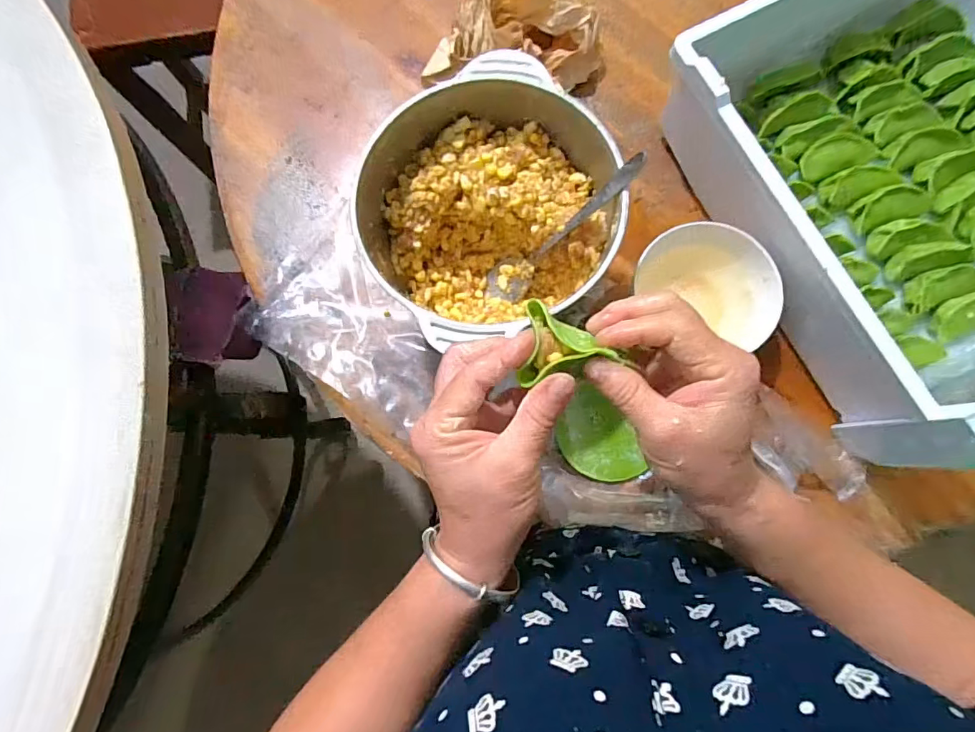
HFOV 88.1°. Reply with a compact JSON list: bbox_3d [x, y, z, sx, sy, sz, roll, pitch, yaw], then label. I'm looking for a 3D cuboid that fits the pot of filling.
[{"bbox_3d":[0.000,-0.118,0.414,0.191,0.135,0.165,-35,82,-5],"label":"pot of filling"}]

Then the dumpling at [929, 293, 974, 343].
[{"bbox_3d":[0.405,-0.045,0.421,0.059,0.022,0.029,-27,82,-4],"label":"dumpling"}]

